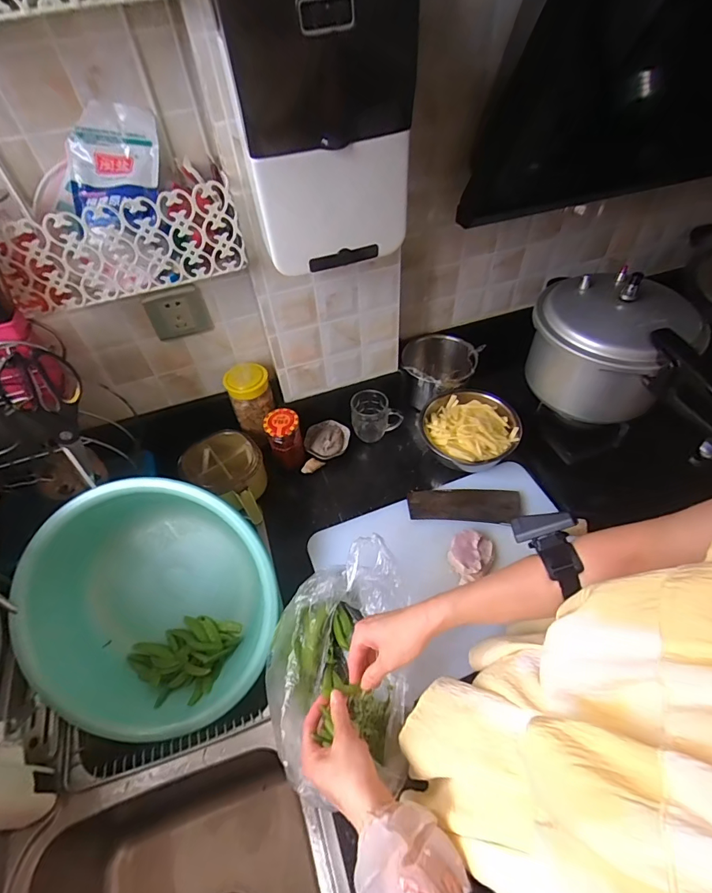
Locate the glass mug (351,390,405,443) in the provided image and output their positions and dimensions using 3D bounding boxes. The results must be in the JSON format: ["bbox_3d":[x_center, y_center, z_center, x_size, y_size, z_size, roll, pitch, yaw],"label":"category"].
[{"bbox_3d":[0.037,-0.065,0.885,0.095,0.094,0.068,-15,51,-9],"label":"glass mug"}]

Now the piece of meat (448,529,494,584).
[{"bbox_3d":[0.189,0.174,0.700,0.067,0.027,0.087,27,57,23],"label":"piece of meat"}]

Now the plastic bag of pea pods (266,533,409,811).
[{"bbox_3d":[-0.034,0.283,0.568,0.179,0.129,0.267,-4,51,0],"label":"plastic bag of pea pods"}]

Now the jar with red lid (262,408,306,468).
[{"bbox_3d":[-0.137,-0.014,0.833,0.062,0.107,0.061,-2,51,2],"label":"jar with red lid"}]

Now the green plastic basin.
[{"bbox_3d":[-0.328,0.251,0.690,0.392,0.152,0.392,21,86,-8],"label":"green plastic basin"}]

